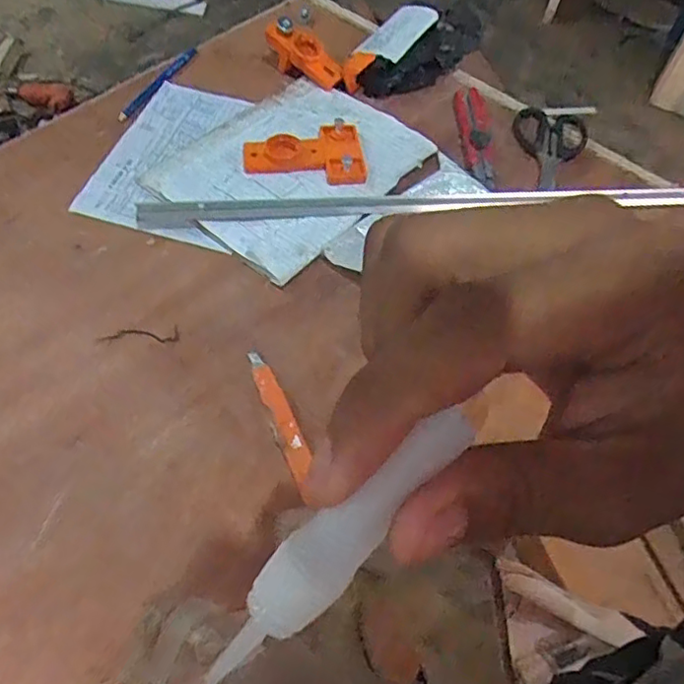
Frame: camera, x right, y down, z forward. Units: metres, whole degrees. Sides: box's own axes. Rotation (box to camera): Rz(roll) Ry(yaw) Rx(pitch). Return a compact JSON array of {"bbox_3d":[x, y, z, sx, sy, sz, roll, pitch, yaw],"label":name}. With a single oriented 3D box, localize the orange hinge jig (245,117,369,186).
[{"bbox_3d":[-0.038,-0.188,0.596,0.115,0.017,0.078,-3,58,-6],"label":"orange hinge jig"}]

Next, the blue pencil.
[{"bbox_3d":[-0.201,-0.283,0.657,0.012,0.007,0.141,23,59,10],"label":"blue pencil"}]

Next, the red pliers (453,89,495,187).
[{"bbox_3d":[0.143,-0.221,0.640,0.030,0.011,0.149,1,58,-4],"label":"red pliers"}]

